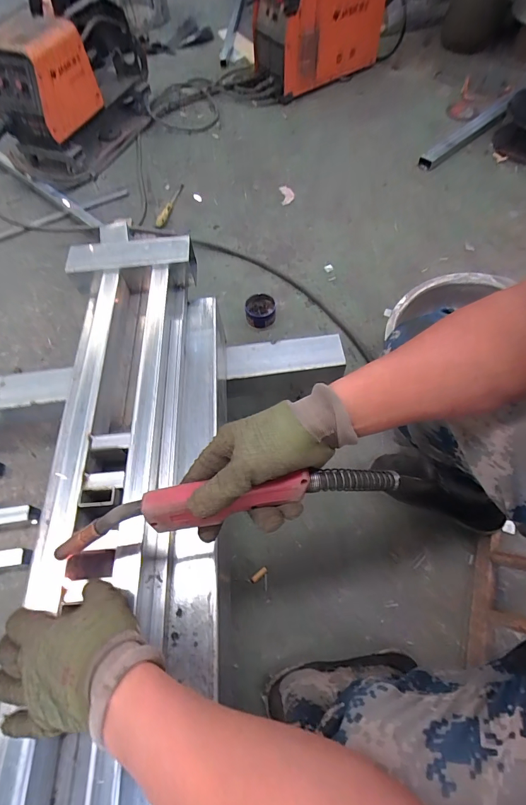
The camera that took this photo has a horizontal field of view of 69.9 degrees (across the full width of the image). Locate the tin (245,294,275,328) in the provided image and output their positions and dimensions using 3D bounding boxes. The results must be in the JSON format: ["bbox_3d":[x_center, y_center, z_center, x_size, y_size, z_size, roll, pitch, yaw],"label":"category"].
[{"bbox_3d":[-0.006,-0.241,0.993,0.080,0.042,0.093,-5,61,-1],"label":"tin"}]

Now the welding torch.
[{"bbox_3d":[-0.028,0.094,0.359,0.340,0.076,0.031,-8,62,-6],"label":"welding torch"}]

